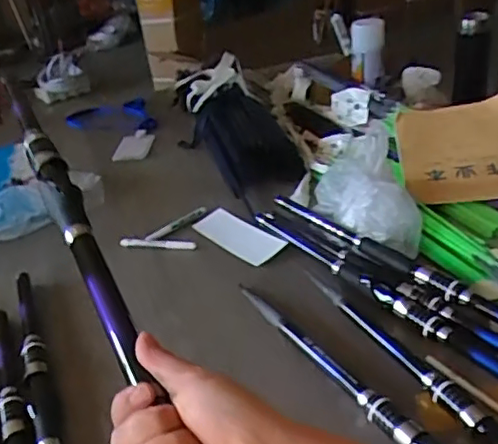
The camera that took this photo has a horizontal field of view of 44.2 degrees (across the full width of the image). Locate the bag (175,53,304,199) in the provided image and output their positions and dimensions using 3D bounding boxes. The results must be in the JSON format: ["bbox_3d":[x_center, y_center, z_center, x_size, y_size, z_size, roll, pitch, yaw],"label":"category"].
[{"bbox_3d":[-0.043,-0.233,1.281,0.202,0.125,0.576,-11,30,-7],"label":"bag"}]

